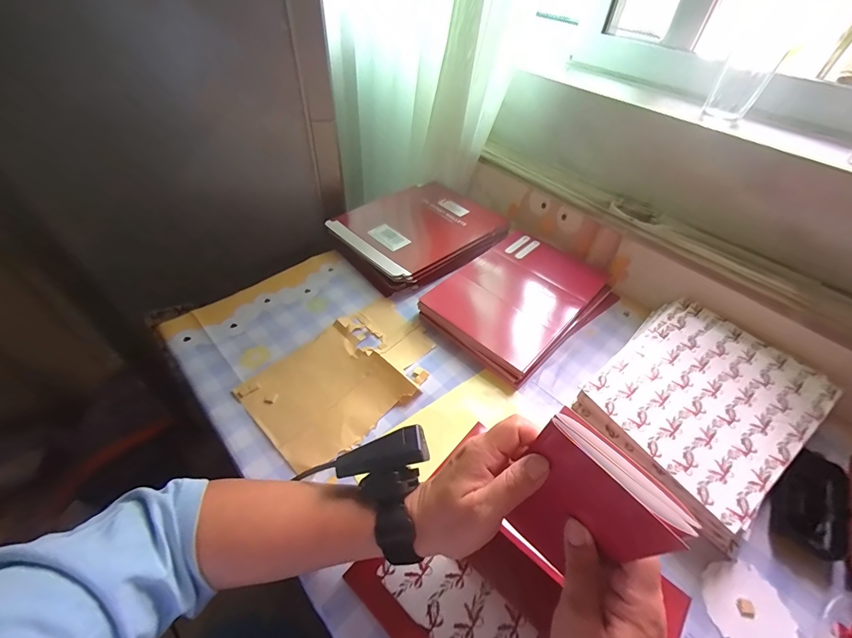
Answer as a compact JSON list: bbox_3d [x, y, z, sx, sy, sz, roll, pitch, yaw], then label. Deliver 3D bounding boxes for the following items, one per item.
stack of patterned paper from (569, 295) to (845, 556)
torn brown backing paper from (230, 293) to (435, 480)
[{"bbox_3d":[0.319,0.091,0.433,0.258,0.045,0.187,-32,57,-27],"label":"stack of patterned paper"},{"bbox_3d":[-0.093,0.068,0.464,0.152,0.010,0.232,36,57,26],"label":"torn brown backing paper"}]

